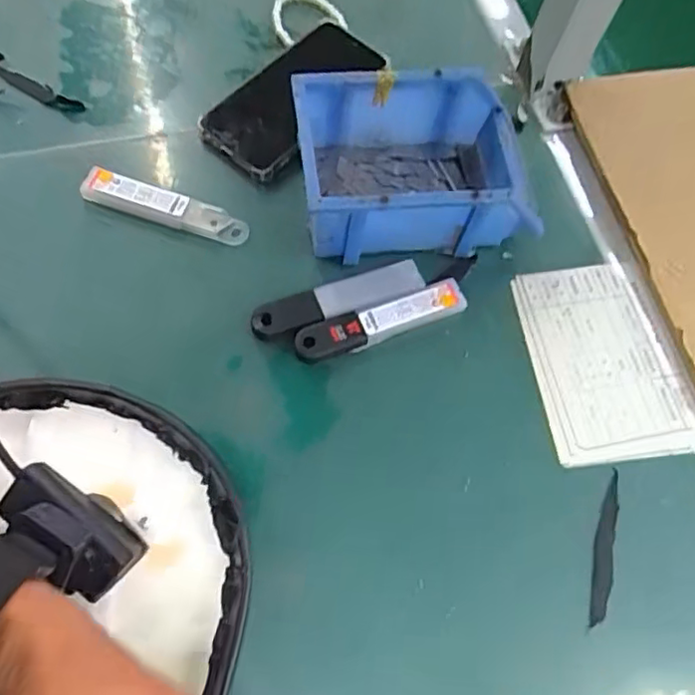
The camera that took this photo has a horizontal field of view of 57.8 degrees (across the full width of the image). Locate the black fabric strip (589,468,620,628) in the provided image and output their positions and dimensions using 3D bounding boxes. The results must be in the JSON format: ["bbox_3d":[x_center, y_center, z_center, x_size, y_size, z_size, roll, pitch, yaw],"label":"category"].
[{"bbox_3d":[0.167,0.128,0.407,0.014,0.004,0.099,15,67,4],"label":"black fabric strip"}]

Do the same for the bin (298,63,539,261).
[{"bbox_3d":[0.053,-0.133,0.470,0.176,0.077,0.114,-3,67,-6],"label":"bin"}]

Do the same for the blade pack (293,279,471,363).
[{"bbox_3d":[0.025,-0.018,0.448,0.126,0.006,0.027,-19,90,-12],"label":"blade pack"}]

